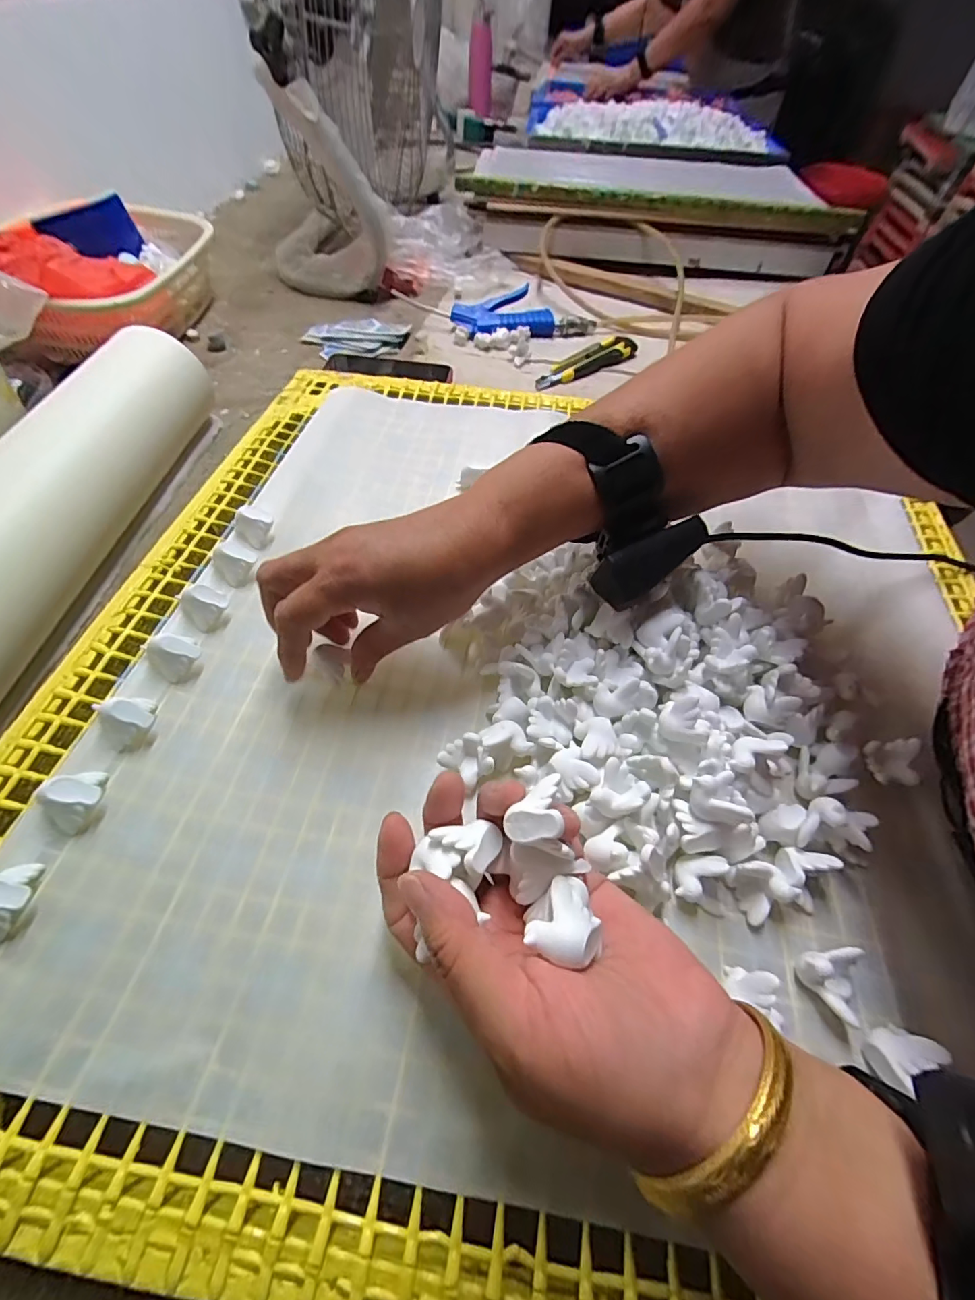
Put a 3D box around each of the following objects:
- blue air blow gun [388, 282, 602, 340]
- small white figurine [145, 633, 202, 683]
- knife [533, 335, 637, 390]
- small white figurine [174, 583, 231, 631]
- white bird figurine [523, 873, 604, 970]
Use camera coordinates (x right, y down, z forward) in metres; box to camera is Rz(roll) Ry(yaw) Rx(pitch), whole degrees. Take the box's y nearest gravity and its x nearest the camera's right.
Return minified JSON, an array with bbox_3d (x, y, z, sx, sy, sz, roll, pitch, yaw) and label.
[{"bbox_3d":[0.001,-0.502,0.722,0.303,0.034,0.121,19,57,10],"label":"blue air blow gun"},{"bbox_3d":[-0.194,0.001,0.302,0.025,0.027,0.026,2,55,-3],"label":"small white figurine"},{"bbox_3d":[0.135,-0.394,0.663,0.175,0.025,0.043,-30,63,-21],"label":"knife"},{"bbox_3d":[-0.187,-0.030,0.324,0.026,0.026,0.018,-34,64,-23],"label":"small white figurine"},{"bbox_3d":[0.029,0.101,0.179,0.032,0.018,0.023,-19,38,-39],"label":"white bird figurine"}]

